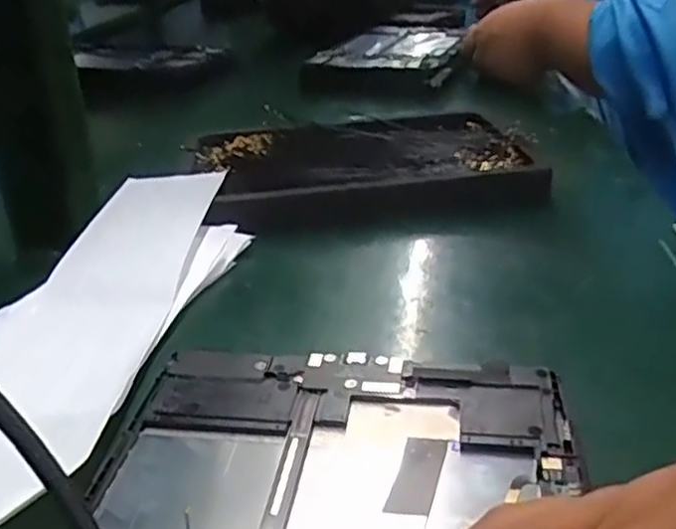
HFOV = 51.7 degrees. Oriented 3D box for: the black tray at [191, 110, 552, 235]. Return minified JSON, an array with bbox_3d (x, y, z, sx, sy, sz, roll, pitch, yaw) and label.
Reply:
[{"bbox_3d":[0.012,-0.077,0.512,0.219,0.024,0.180,-10,29,-10],"label":"black tray"}]

